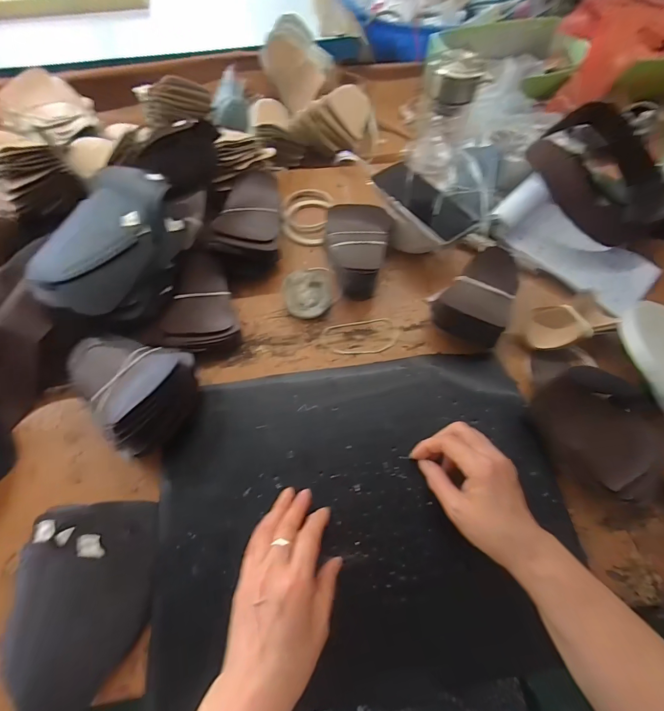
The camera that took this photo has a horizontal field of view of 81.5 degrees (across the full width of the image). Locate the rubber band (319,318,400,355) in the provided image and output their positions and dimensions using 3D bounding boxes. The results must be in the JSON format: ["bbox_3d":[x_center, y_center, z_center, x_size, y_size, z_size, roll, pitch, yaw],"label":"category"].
[{"bbox_3d":[0.037,-0.025,0.509,0.106,0.004,0.052,-7,62,-6],"label":"rubber band"}]

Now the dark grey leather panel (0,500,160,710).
[{"bbox_3d":[-0.223,0.221,0.344,0.114,0.048,0.161,-2,62,-3],"label":"dark grey leather panel"}]

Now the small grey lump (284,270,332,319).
[{"bbox_3d":[-0.032,-0.086,0.525,0.063,0.016,0.075,-2,62,-3],"label":"small grey lump"}]

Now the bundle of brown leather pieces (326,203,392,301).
[{"bbox_3d":[0.031,-0.147,0.536,0.086,0.058,0.122,7,62,2],"label":"bundle of brown leather pieces"}]

